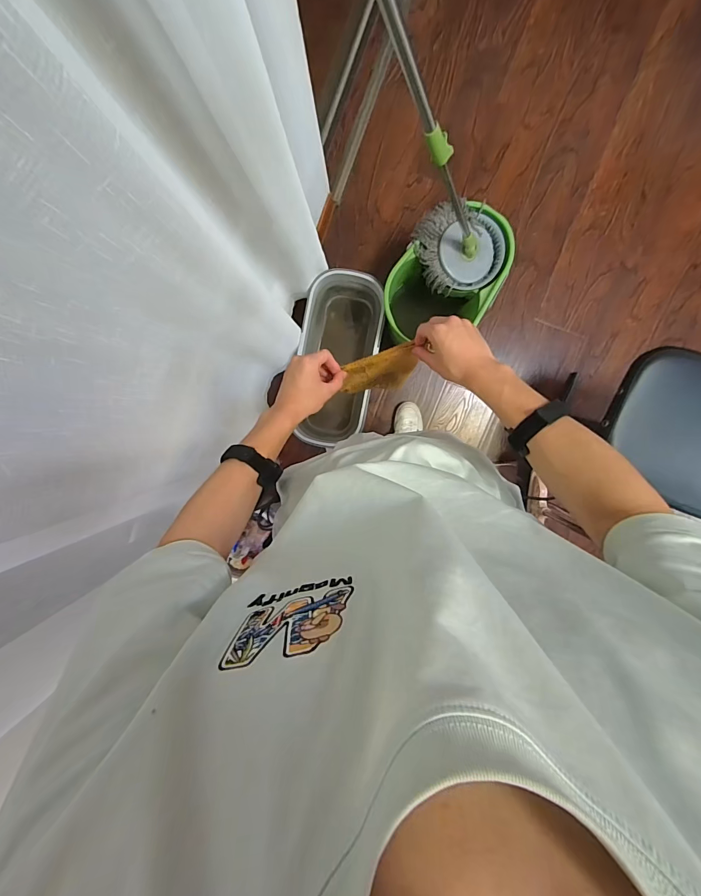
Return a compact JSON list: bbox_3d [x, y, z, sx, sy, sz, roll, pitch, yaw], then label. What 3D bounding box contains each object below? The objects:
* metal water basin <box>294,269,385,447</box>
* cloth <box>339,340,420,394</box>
[{"bbox_3d":[-0.039,-0.283,1.271,0.241,0.188,0.541,11,98,2],"label":"metal water basin"},{"bbox_3d":[0.050,-0.129,0.661,0.122,0.214,0.023,-13,86,3],"label":"cloth"}]

